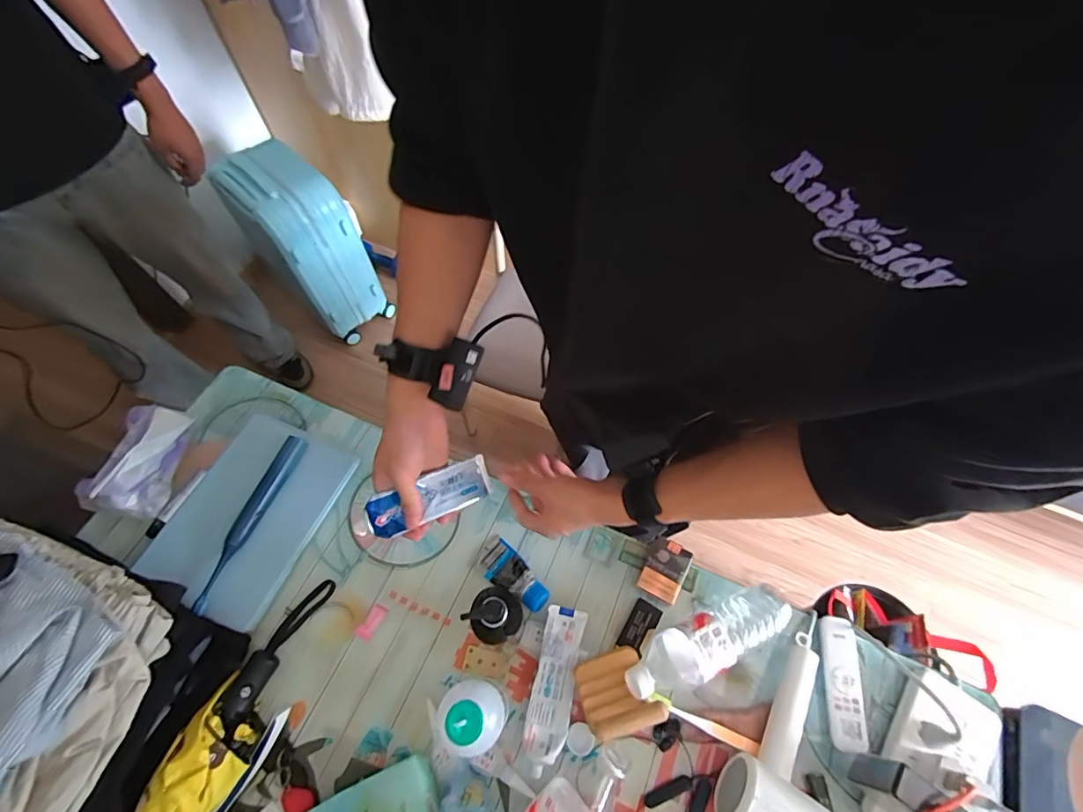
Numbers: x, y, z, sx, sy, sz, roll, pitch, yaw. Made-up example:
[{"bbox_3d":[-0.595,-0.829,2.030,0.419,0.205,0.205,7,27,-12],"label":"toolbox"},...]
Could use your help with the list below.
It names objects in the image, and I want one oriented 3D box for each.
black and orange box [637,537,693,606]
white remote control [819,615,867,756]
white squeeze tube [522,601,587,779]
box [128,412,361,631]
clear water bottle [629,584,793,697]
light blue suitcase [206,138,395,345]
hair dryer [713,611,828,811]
[{"bbox_3d":[0.168,0.224,0.669,0.055,0.034,0.075,28,65,13],"label":"black and orange box"},{"bbox_3d":[0.368,0.339,0.603,0.037,0.022,0.145,8,62,3],"label":"white remote control"},{"bbox_3d":[0.014,0.345,0.607,0.049,0.034,0.177,12,62,5],"label":"white squeeze tube"},{"bbox_3d":[-0.414,0.148,0.697,0.201,0.031,0.257,23,64,11],"label":"box"},{"bbox_3d":[0.201,0.281,0.588,0.231,0.062,0.062,-14,62,-25],"label":"clear water bottle"},{"bbox_3d":[-0.703,-0.481,1.500,0.257,0.534,0.311,-34,68,-18],"label":"light blue suitcase"},{"bbox_3d":[0.291,0.383,0.560,0.138,0.065,0.242,21,50,10],"label":"hair dryer"}]

